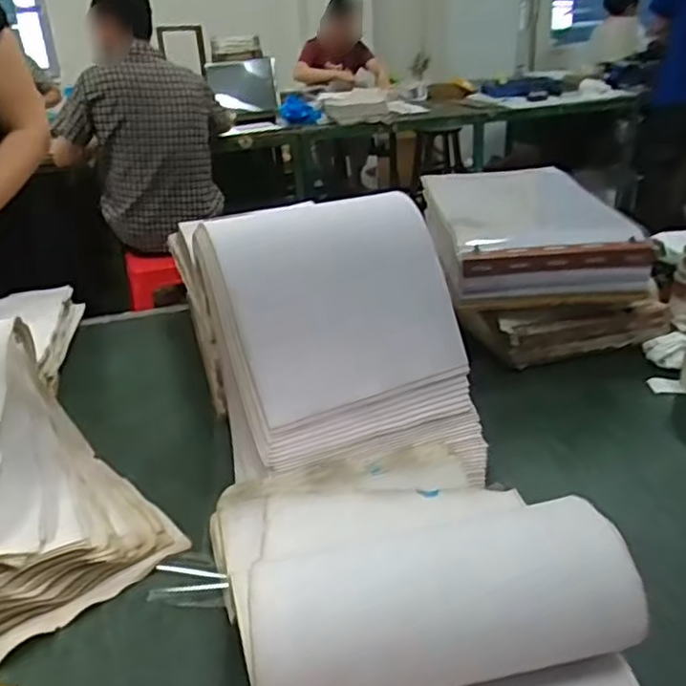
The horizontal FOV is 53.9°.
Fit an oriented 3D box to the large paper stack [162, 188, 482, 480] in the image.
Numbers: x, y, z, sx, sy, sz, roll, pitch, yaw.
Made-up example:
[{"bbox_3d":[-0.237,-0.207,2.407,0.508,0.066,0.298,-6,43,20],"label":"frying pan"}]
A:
[{"bbox_3d":[-0.015,0.003,0.765,0.319,0.257,0.234,-8,27,-8],"label":"large paper stack"}]

